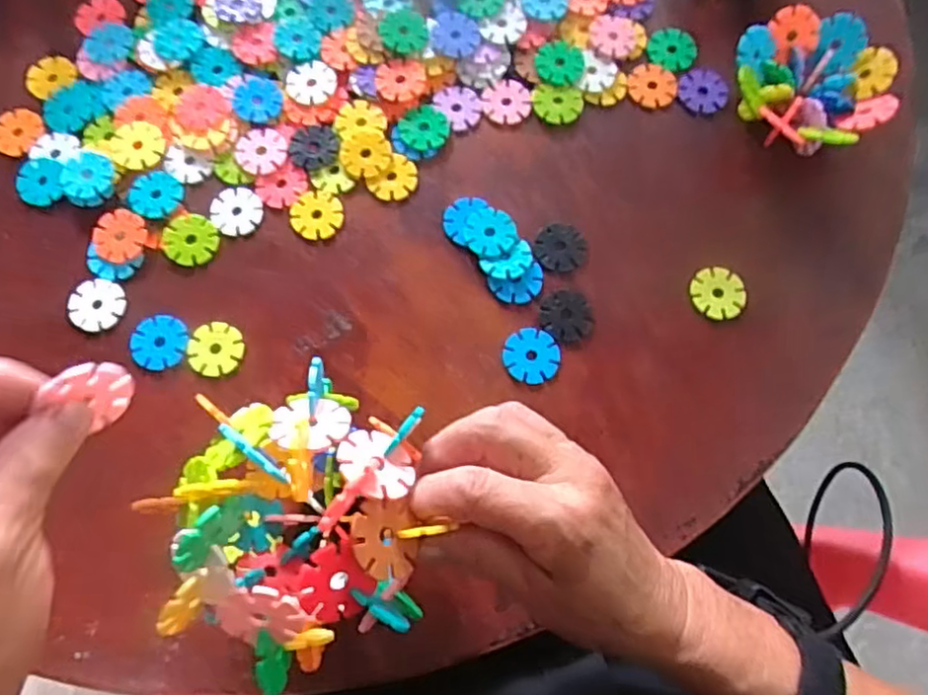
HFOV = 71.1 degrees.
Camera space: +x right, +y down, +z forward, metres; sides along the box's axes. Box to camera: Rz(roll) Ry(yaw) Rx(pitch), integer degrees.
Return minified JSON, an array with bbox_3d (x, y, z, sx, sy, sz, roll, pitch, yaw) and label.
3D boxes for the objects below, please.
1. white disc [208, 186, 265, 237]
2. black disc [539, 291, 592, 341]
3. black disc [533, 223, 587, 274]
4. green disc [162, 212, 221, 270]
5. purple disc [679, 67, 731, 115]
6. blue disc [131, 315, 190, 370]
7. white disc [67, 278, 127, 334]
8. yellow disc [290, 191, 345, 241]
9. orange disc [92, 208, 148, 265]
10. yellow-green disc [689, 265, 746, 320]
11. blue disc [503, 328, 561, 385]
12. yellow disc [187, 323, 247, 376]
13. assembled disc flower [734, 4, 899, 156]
[{"bbox_3d":[-0.141,-0.085,0.402,0.032,0.004,0.033,0,75,1],"label":"white disc"},{"bbox_3d":[0.060,-0.020,0.377,0.030,0.004,0.029,0,75,1],"label":"black disc"},{"bbox_3d":[0.058,-0.061,0.390,0.032,0.004,0.030,0,75,1],"label":"black disc"},{"bbox_3d":[-0.167,-0.065,0.395,0.033,0.004,0.033,0,75,1],"label":"green disc"},{"bbox_3d":[0.156,-0.169,0.423,0.030,0.004,0.035,11,75,4],"label":"purple disc"},{"bbox_3d":[-0.178,-0.004,0.378,0.032,0.004,0.033,-3,75,0],"label":"blue disc"},{"bbox_3d":[-0.218,-0.025,0.385,0.032,0.004,0.032,0,75,1],"label":"white disc"},{"bbox_3d":[-0.091,-0.082,0.400,0.032,0.004,0.032,0,75,1],"label":"yellow disc"},{"bbox_3d":[-0.208,-0.067,0.393,0.031,0.004,0.032,0,82,-3],"label":"orange disc"},{"bbox_3d":[0.151,-0.034,0.385,0.030,0.004,0.033,0,75,1],"label":"yellow-green disc"},{"bbox_3d":[0.039,0.004,0.371,0.032,0.004,0.032,0,75,1],"label":"blue disc"},{"bbox_3d":[-0.145,0.001,0.378,0.031,0.004,0.030,0,75,1],"label":"yellow disc"},{"bbox_3d":[0.208,-0.159,0.402,0.088,0.042,0.086,7,75,3],"label":"assembled disc flower"}]

